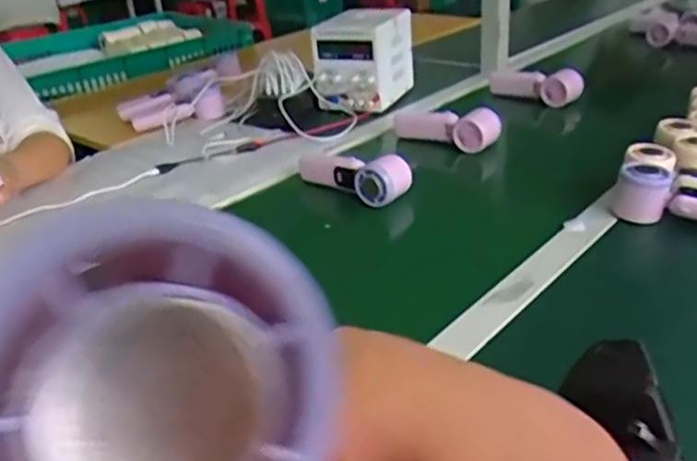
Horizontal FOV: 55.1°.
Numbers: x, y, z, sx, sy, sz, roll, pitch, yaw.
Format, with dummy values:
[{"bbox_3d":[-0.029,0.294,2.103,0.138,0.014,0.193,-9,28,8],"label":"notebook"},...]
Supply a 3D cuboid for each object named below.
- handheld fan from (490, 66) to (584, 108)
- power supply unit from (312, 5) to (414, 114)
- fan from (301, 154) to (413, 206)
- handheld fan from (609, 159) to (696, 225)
[{"bbox_3d":[0.333,-0.272,1.232,0.191,0.079,0.067,17,34,36],"label":"handheld fan"},{"bbox_3d":[0.030,-0.330,1.267,0.139,0.158,0.176,9,30,25],"label":"power supply unit"},{"bbox_3d":[-0.004,-0.086,0.914,0.040,0.064,0.202,-26,34,-35],"label":"fan"},{"bbox_3d":[0.387,-0.030,0.748,0.169,0.064,0.057,16,34,35],"label":"handheld fan"}]

